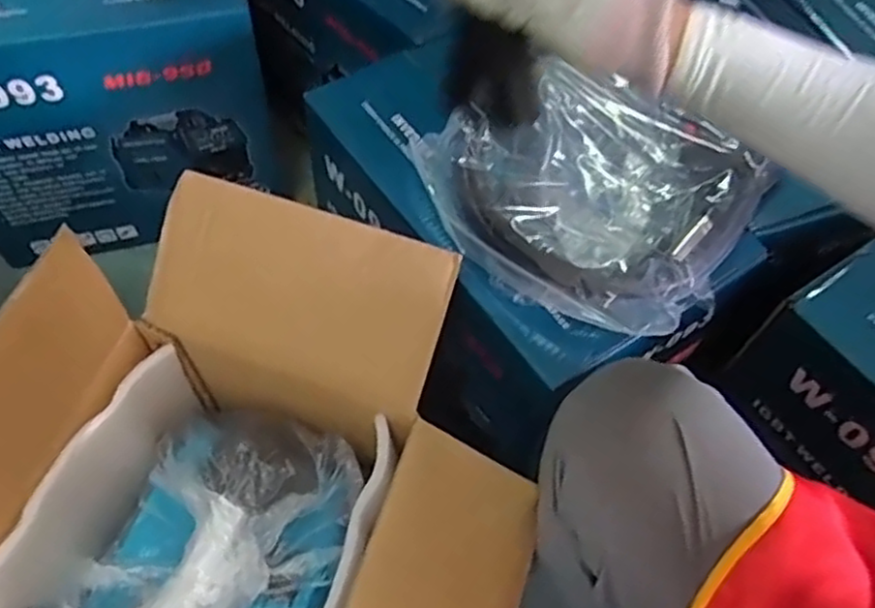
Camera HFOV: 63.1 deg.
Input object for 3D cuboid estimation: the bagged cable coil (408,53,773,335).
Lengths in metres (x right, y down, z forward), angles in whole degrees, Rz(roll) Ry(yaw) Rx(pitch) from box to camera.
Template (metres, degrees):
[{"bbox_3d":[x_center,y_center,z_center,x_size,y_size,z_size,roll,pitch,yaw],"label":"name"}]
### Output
[{"bbox_3d":[0.134,-0.098,0.605,0.228,0.052,0.258,-30,64,-20],"label":"bagged cable coil"}]

